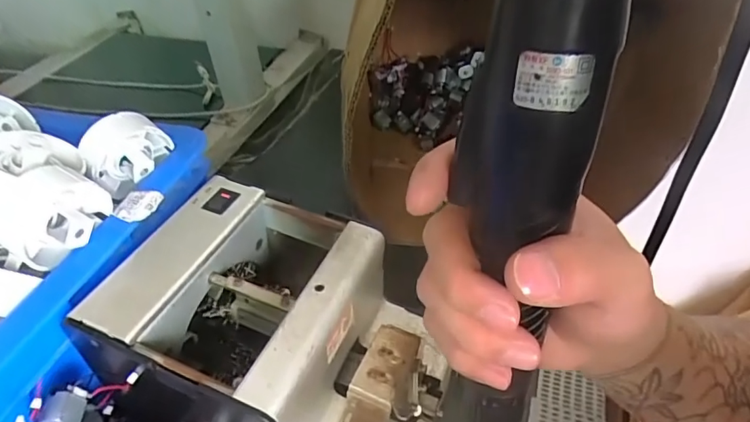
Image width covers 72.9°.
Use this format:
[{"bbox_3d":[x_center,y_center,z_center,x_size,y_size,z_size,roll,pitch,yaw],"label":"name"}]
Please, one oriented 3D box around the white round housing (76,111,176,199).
[{"bbox_3d":[-0.166,-0.039,0.336,0.054,0.041,0.033,-52,16,-9],"label":"white round housing"}]

